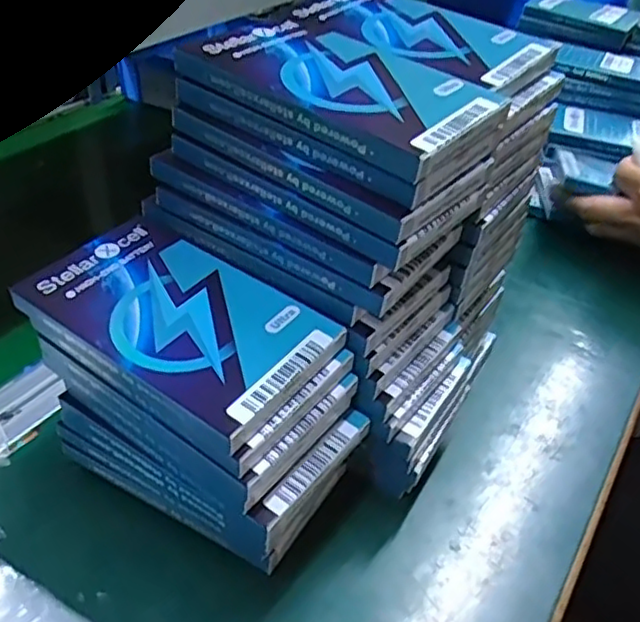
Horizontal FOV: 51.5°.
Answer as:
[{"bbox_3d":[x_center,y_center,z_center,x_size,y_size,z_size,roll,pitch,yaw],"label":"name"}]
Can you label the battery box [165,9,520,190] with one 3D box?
[{"bbox_3d":[0.007,-0.102,0.297,0.135,0.018,0.075,30,46,29],"label":"battery box"}]

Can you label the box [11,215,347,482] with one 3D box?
[{"bbox_3d":[-0.064,0.003,0.296,0.130,0.016,0.086,25,43,24],"label":"box"}]

